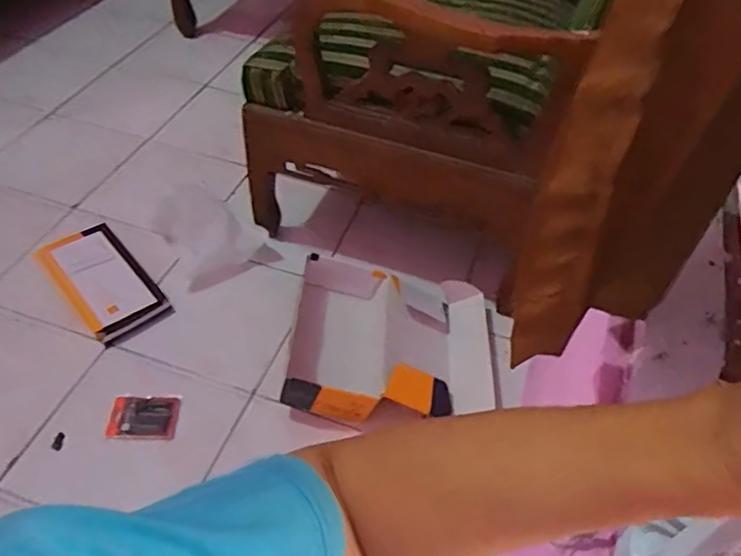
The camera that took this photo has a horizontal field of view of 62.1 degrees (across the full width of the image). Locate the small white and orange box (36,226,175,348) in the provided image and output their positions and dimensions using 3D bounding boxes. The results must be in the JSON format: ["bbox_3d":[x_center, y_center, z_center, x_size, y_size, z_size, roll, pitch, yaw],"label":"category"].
[{"bbox_3d":[-0.547,-0.006,1.253,0.153,0.042,0.308,-32,57,-30],"label":"small white and orange box"}]

